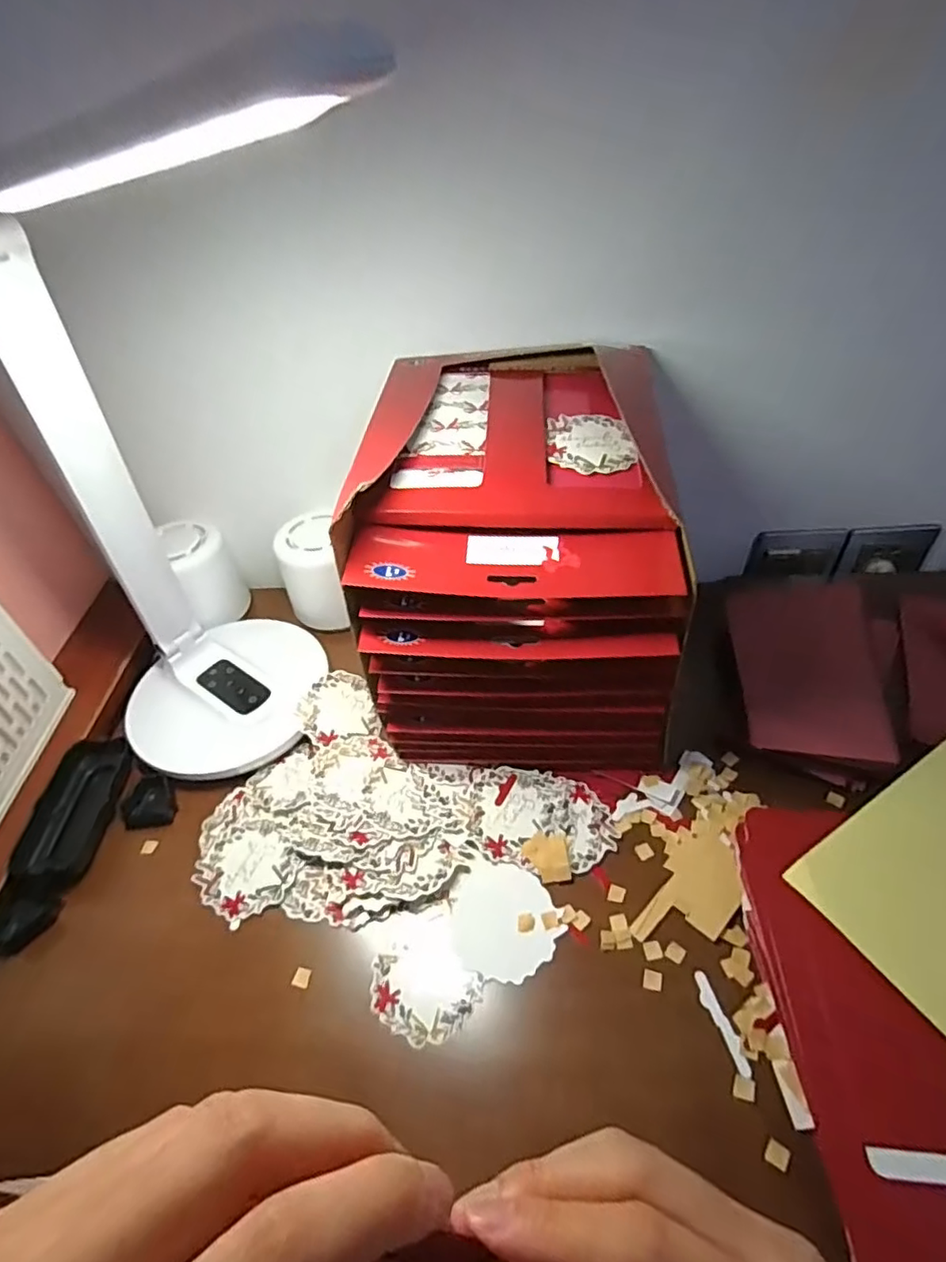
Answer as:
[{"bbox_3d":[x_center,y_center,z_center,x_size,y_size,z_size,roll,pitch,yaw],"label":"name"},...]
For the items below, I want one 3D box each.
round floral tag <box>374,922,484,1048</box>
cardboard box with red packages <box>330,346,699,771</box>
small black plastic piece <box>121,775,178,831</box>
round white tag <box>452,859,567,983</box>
[{"bbox_3d":[-0.032,0.215,0.373,0.059,0.004,0.065,-37,54,-24],"label":"round floral tag"},{"bbox_3d":[0.035,-0.060,0.461,0.193,0.203,0.251,0,45,5],"label":"cardboard box with red packages"},{"bbox_3d":[-0.250,0.130,0.467,0.038,0.012,0.037,-7,45,-2],"label":"small black plastic piece"},{"bbox_3d":[0.022,0.187,0.393,0.066,0.004,0.067,-3,45,3],"label":"round white tag"}]

